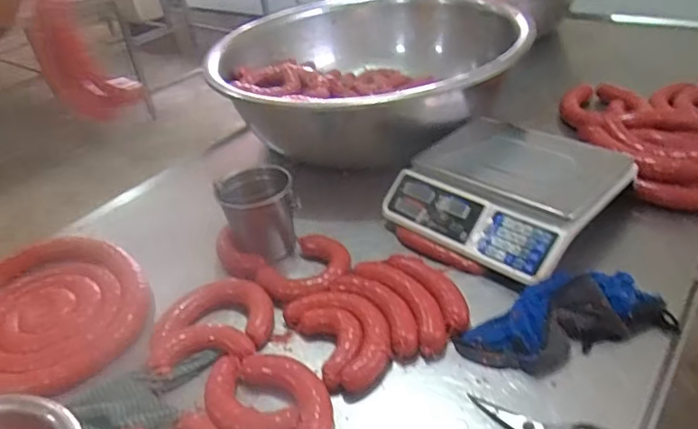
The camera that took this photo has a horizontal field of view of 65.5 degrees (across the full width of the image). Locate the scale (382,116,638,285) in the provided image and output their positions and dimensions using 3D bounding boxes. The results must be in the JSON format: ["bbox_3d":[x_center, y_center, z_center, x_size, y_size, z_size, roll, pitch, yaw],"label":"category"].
[{"bbox_3d":[0.265,-0.056,0.956,0.317,0.117,0.317,25,47,37],"label":"scale"}]

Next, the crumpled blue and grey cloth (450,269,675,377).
[{"bbox_3d":[0.294,0.147,0.760,0.286,0.063,0.118,-13,36,-9],"label":"crumpled blue and grey cloth"}]

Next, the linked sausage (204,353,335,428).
[{"bbox_3d":[-0.100,0.252,0.701,0.136,0.032,0.212,-26,40,-25],"label":"linked sausage"}]

